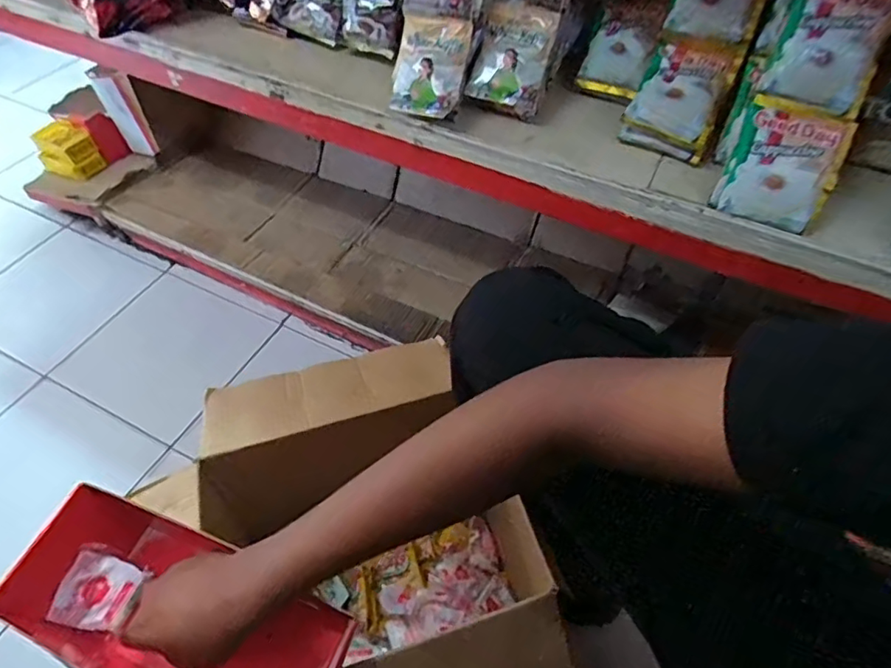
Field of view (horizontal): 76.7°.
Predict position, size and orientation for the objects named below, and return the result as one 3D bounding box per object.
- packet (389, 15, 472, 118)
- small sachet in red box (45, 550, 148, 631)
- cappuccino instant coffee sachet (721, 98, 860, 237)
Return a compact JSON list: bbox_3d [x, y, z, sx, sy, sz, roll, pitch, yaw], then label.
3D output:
[{"bbox_3d":[-0.019,-0.299,0.633,0.083,0.103,0.014,14,13,20],"label":"packet"},{"bbox_3d":[-0.311,0.230,0.503,0.058,0.007,0.058,30,58,-18],"label":"small sachet in red box"},{"bbox_3d":[0.326,-0.162,0.542,0.087,0.111,0.012,20,13,7],"label":"cappuccino instant coffee sachet"}]

